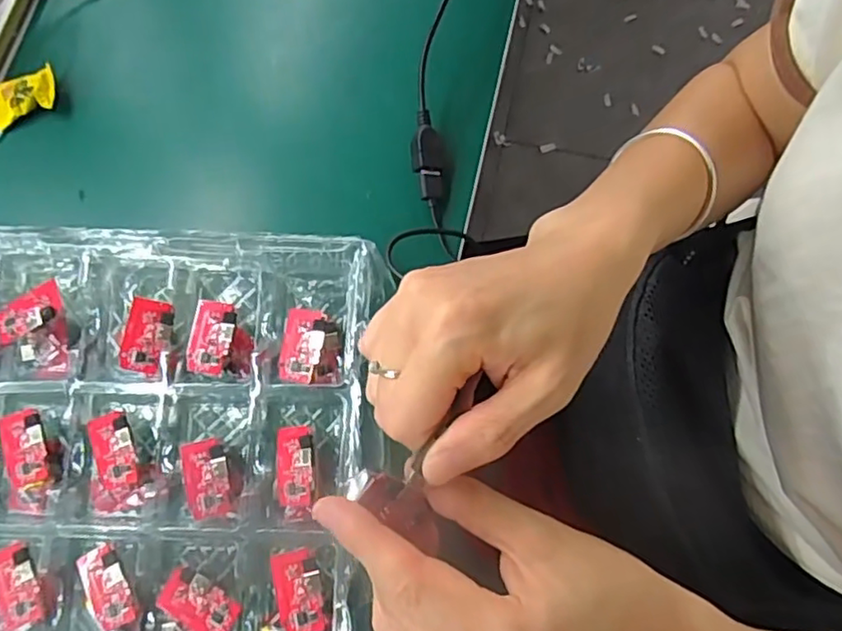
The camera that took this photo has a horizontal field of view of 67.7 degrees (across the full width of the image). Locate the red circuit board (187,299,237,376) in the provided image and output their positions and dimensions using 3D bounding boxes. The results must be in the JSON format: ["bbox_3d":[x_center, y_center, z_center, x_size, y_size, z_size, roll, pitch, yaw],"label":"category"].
[{"bbox_3d":[-0.103,0.011,0.312,0.022,0.008,0.036,5,75,3],"label":"red circuit board"}]

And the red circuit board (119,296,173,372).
[{"bbox_3d":[-0.134,0.010,0.309,0.022,0.008,0.034,9,75,4],"label":"red circuit board"}]

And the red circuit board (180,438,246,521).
[{"bbox_3d":[-0.100,0.077,0.298,0.025,0.007,0.036,-13,75,-2],"label":"red circuit board"}]

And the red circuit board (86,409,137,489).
[{"bbox_3d":[-0.148,0.065,0.302,0.022,0.004,0.035,-19,80,11],"label":"red circuit board"}]

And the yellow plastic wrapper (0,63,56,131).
[{"bbox_3d":[-0.240,-0.132,0.377,0.043,0.013,0.025,-22,75,-4],"label":"yellow plastic wrapper"}]

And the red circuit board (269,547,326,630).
[{"bbox_3d":[-0.053,0.124,0.282,0.024,0.007,0.035,-11,75,-1],"label":"red circuit board"}]

